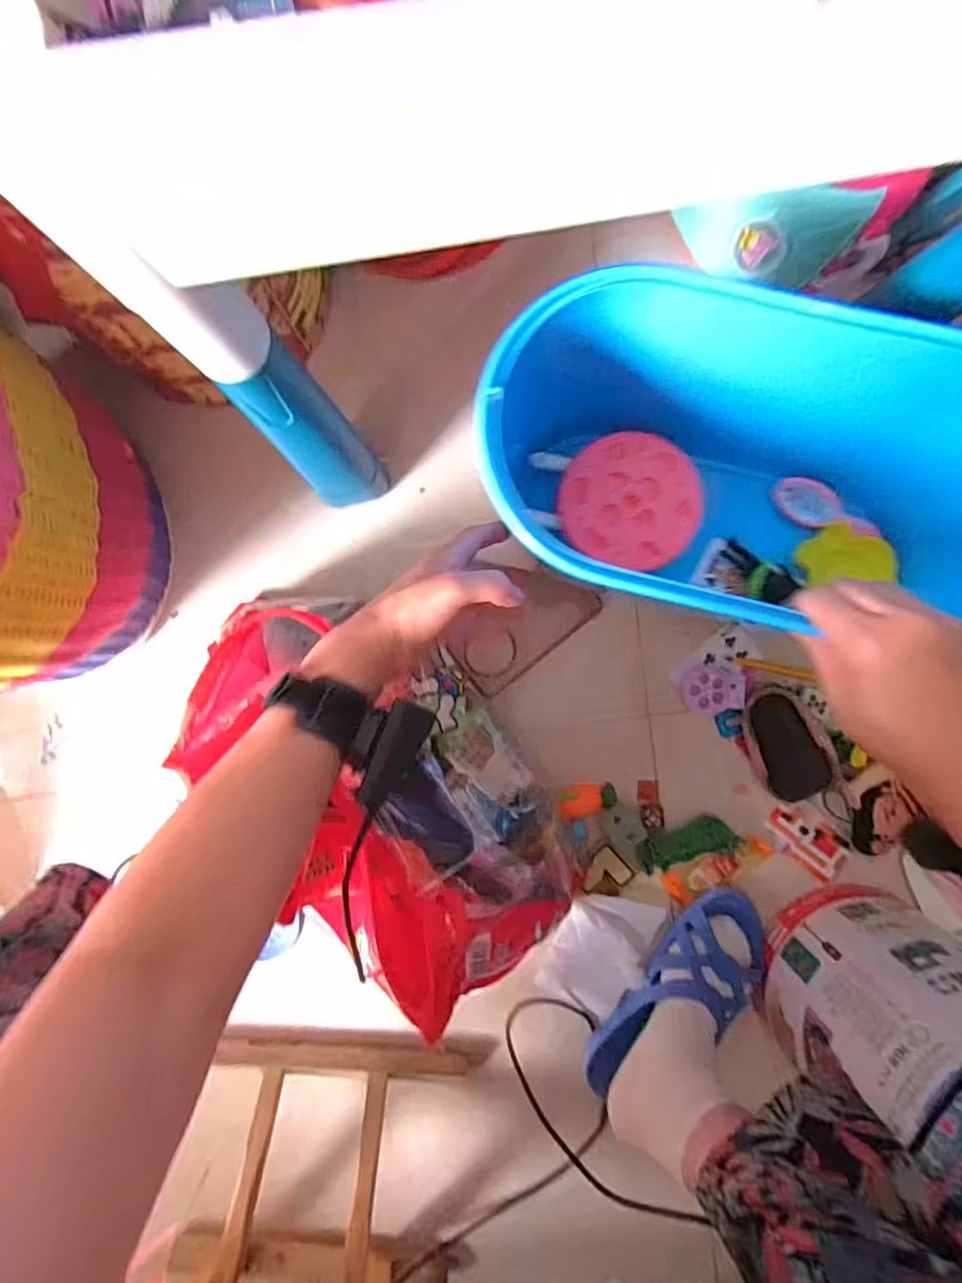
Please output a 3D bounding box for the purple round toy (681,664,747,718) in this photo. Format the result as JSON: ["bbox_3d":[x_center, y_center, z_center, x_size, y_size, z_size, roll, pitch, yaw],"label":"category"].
[{"bbox_3d":[0.251,0.054,0.632,0.068,0.020,0.052,6,93,-2],"label":"purple round toy"}]

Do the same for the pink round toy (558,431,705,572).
[{"bbox_3d":[0.132,-0.124,0.507,0.122,0.010,0.112,0,93,-2],"label":"pink round toy"}]

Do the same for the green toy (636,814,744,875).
[{"bbox_3d":[0.226,0.222,0.638,0.108,0.017,0.045,-18,93,-1],"label":"green toy"}]

